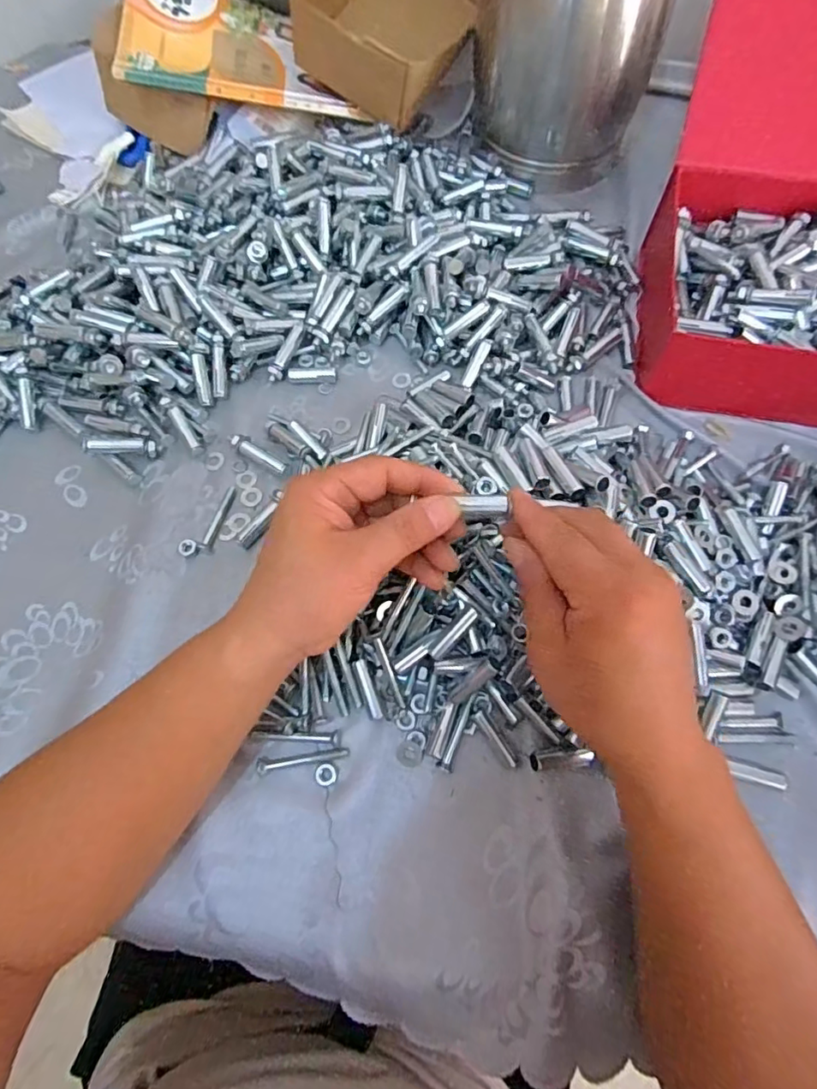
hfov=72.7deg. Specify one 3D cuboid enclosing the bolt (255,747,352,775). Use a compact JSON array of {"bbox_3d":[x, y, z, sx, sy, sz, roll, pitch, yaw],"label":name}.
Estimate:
[{"bbox_3d":[-0.066,0.134,0.349,0.057,0.004,0.008,-10,68,-3],"label":"bolt"}]

